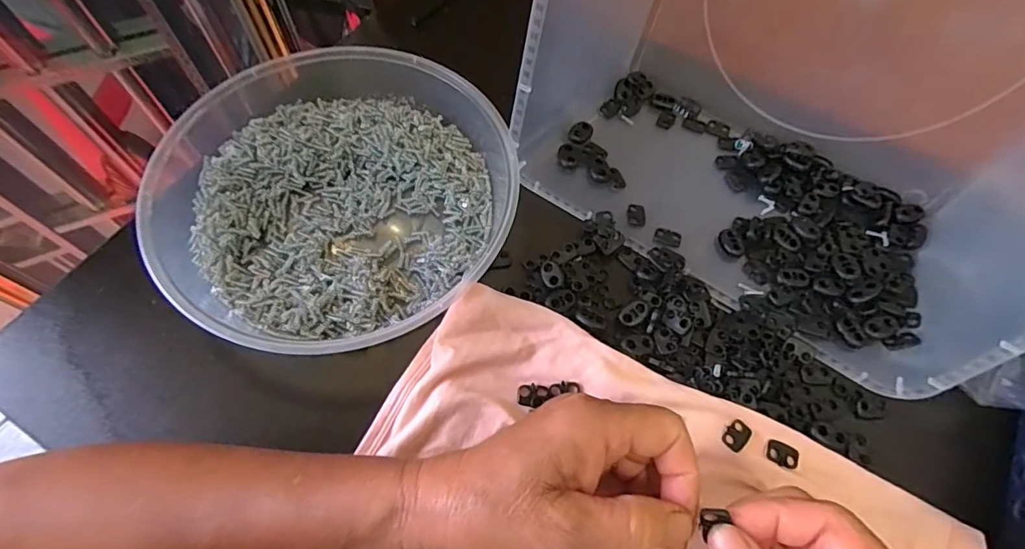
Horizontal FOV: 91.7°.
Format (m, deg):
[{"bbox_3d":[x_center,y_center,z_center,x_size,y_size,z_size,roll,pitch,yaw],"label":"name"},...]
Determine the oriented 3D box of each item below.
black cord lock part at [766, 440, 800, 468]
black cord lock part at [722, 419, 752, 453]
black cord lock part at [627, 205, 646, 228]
[{"bbox_3d":[0.153,0.101,0.280,0.018,0.004,0.012,17,65,6],"label":"black cord lock part"},{"bbox_3d":[0.128,0.091,0.282,0.018,0.004,0.012,-38,71,-18],"label":"black cord lock part"},{"bbox_3d":[0.087,-0.042,0.347,0.013,0.004,0.019,6,64,1],"label":"black cord lock part"}]

